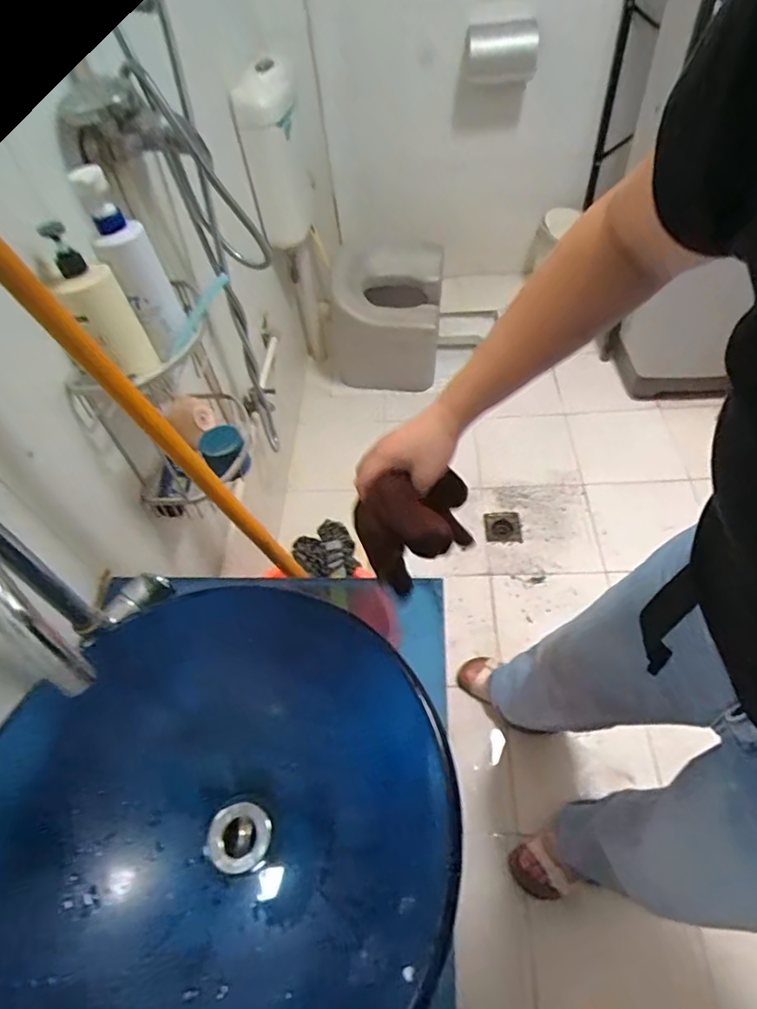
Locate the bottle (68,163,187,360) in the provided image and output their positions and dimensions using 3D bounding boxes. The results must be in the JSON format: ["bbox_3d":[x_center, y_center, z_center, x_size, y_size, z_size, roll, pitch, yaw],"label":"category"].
[{"bbox_3d":[-0.298,-0.289,0.663,0.065,0.207,0.062,-21,54,-10],"label":"bottle"}]

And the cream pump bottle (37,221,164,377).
[{"bbox_3d":[-0.326,-0.229,0.643,0.068,0.193,0.060,-29,56,-15],"label":"cream pump bottle"}]

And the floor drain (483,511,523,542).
[{"bbox_3d":[0.348,0.063,1.524,0.096,0.007,0.098,-2,53,4],"label":"floor drain"}]

